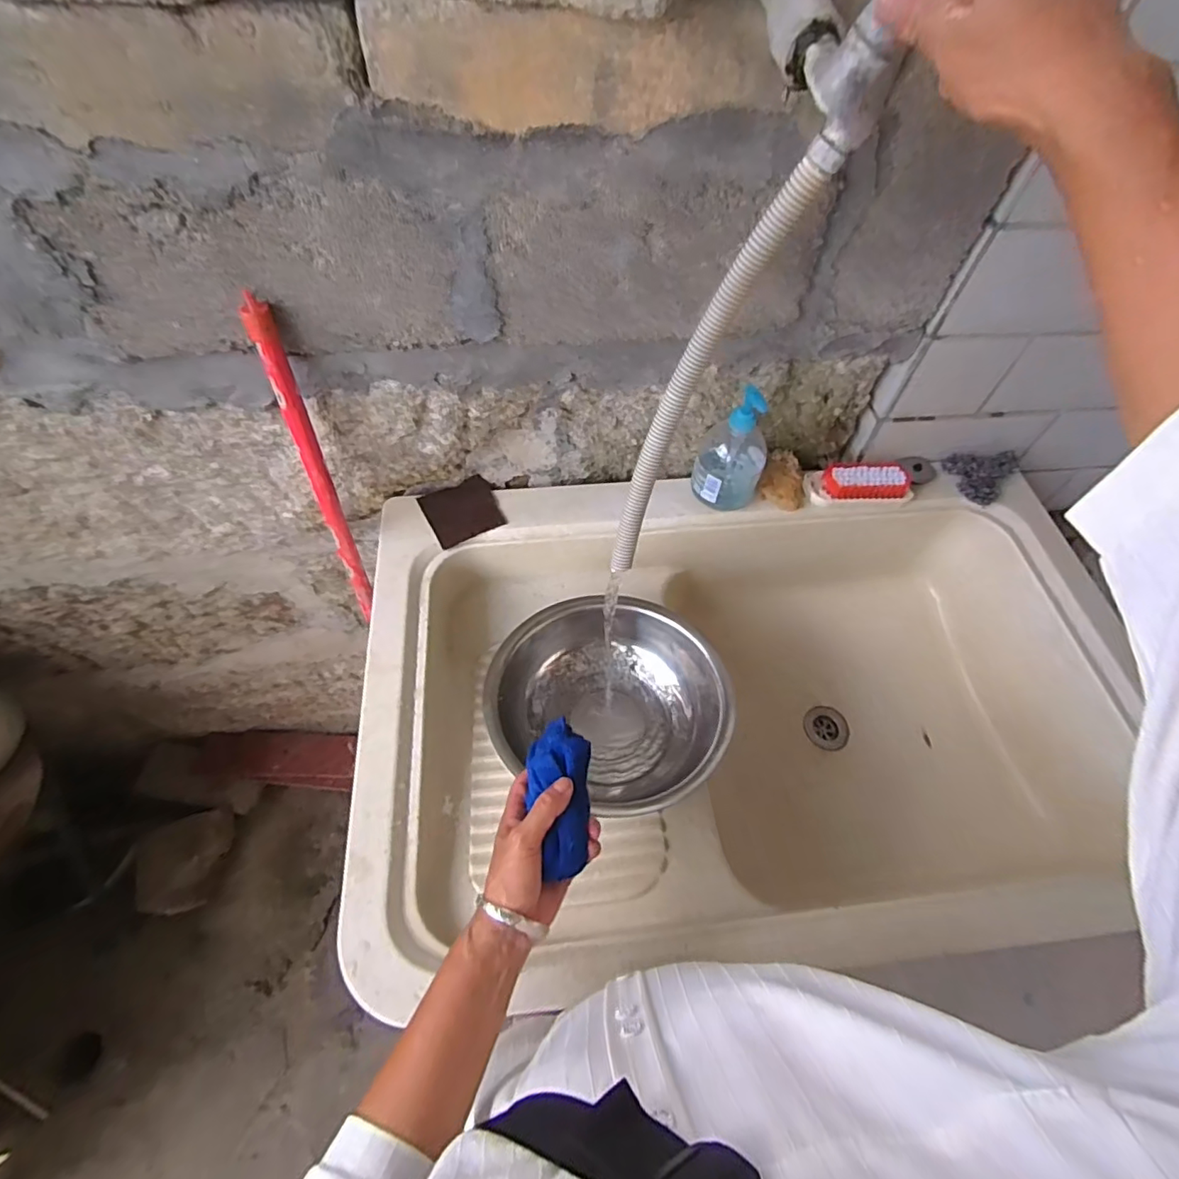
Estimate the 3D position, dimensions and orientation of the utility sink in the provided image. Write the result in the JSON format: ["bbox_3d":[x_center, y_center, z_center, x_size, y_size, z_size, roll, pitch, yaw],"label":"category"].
[{"bbox_3d":[0.169,0.156,0.720,0.823,0.244,0.533,-2,56,-7],"label":"utility sink"}]

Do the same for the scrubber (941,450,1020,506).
[{"bbox_3d":[0.544,-0.169,0.795,0.082,0.034,0.090,39,61,20],"label":"scrubber"}]

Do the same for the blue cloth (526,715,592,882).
[{"bbox_3d":[-0.020,0.164,0.463,0.052,0.040,0.125,-3,51,-7],"label":"blue cloth"}]

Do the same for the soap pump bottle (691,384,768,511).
[{"bbox_3d":[0.185,-0.182,0.713,0.088,0.149,0.081,22,57,9],"label":"soap pump bottle"}]

